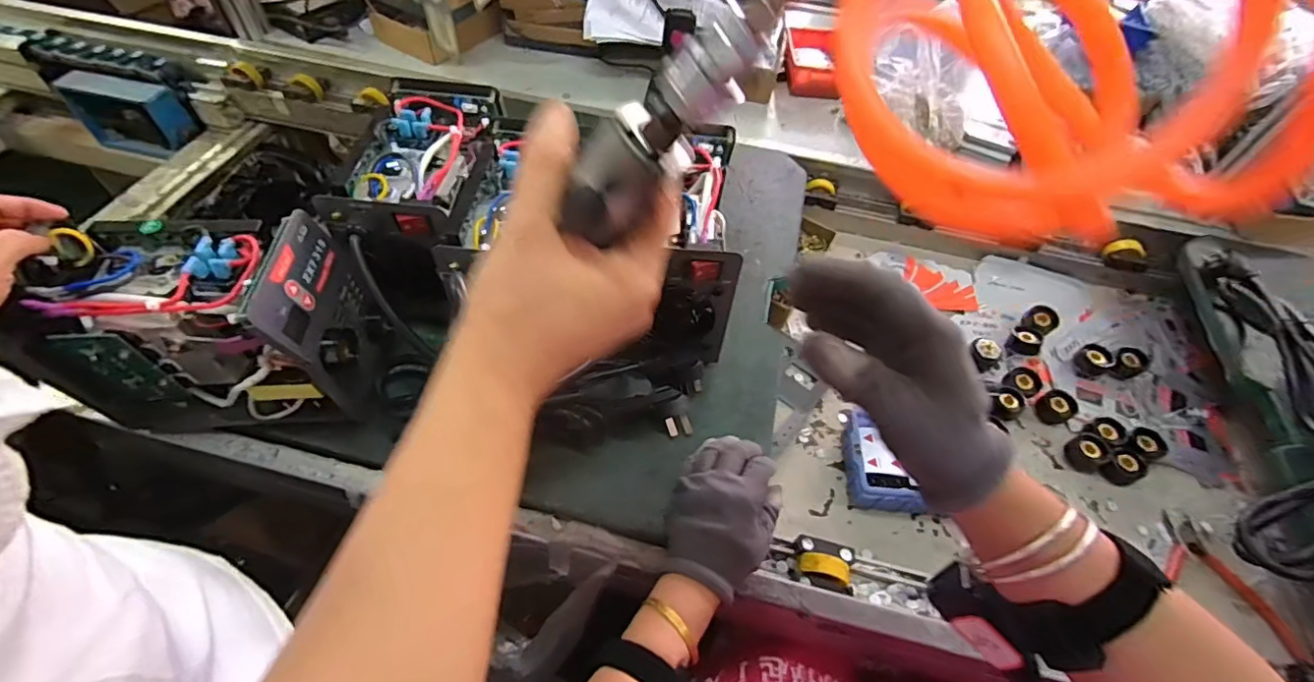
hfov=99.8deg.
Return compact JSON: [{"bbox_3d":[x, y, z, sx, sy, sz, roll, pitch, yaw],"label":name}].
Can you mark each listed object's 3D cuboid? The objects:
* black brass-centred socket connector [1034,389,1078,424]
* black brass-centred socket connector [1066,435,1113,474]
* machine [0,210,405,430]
[{"bbox_3d":[0.495,0.081,0.685,0.039,0.027,0.038,-23,58,-19],"label":"black brass-centred socket connector"},{"bbox_3d":[0.506,0.132,0.652,0.042,0.024,0.040,-24,59,-19],"label":"black brass-centred socket connector"},{"bbox_3d":[-0.375,-0.010,0.478,0.218,0.160,0.109,-1,54,-4],"label":"machine"}]

